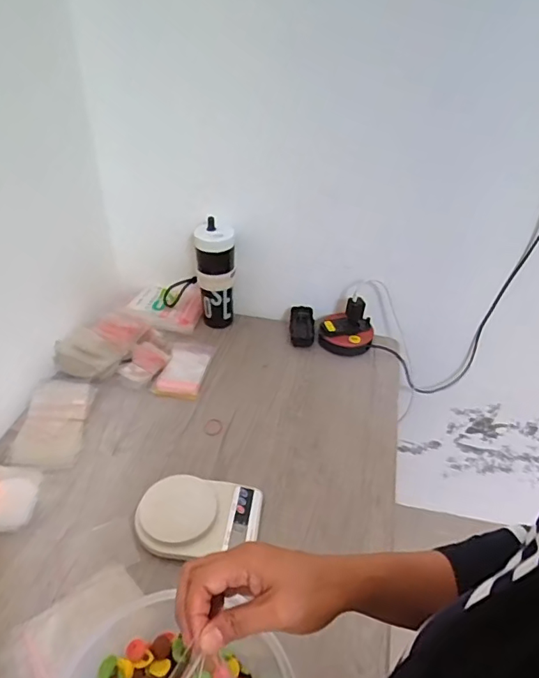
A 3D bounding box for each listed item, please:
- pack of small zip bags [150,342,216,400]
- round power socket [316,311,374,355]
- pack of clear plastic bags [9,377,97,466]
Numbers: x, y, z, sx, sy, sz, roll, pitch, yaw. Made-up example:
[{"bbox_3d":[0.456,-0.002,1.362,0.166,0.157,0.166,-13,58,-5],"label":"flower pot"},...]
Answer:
[{"bbox_3d":[-0.174,0.061,1.027,0.088,0.006,0.169,8,38,6],"label":"pack of small zip bags"},{"bbox_3d":[0.173,-0.017,1.113,0.118,0.062,0.131,14,39,15],"label":"round power socket"},{"bbox_3d":[-0.385,0.144,0.892,0.107,0.021,0.187,0,38,-3],"label":"pack of clear plastic bags"}]

